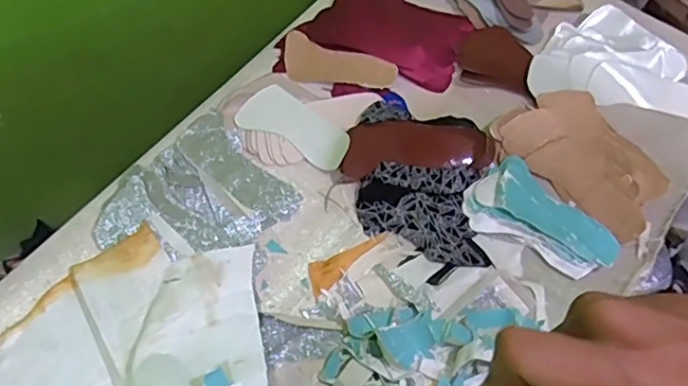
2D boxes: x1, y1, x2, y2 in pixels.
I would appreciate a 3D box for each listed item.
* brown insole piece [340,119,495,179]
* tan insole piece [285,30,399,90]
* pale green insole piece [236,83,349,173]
[{"bbox_3d":[0.094,-0.062,0.784,0.190,0.029,0.072,-3,61,-4],"label":"brown insole piece"},{"bbox_3d":[-0.011,-0.180,0.853,0.165,0.013,0.066,21,84,7],"label":"tan insole piece"},{"bbox_3d":[-0.065,-0.091,0.795,0.157,0.009,0.068,28,97,12],"label":"pale green insole piece"}]

